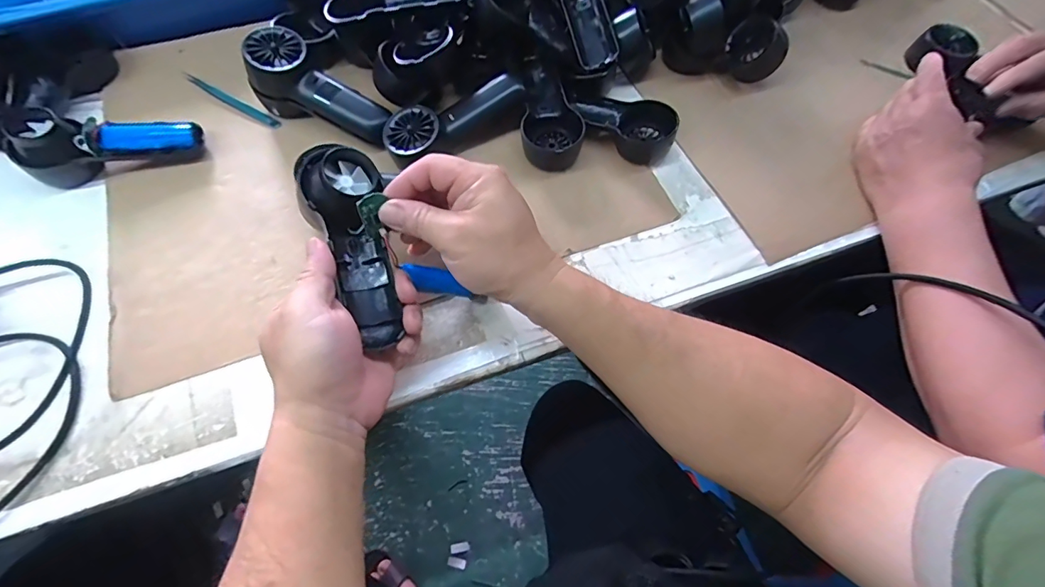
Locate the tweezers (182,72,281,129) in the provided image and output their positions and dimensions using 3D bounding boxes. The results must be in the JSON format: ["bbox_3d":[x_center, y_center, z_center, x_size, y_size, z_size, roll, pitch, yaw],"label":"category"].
[{"bbox_3d":[-0.309,-0.205,0.496,0.122,0.009,0.011,28,65,11],"label":"tweezers"}]

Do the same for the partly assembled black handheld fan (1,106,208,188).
[{"bbox_3d":[-0.388,-0.143,0.440,0.147,0.049,0.054,-13,65,-9],"label":"partly assembled black handheld fan"}]

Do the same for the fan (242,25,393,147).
[{"bbox_3d":[-0.198,-0.201,0.463,0.146,0.069,0.058,24,65,9],"label":"fan"}]

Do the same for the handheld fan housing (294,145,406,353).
[{"bbox_3d":[-0.120,-0.035,0.340,0.053,0.028,0.145,-17,92,-11],"label":"handheld fan housing"}]

